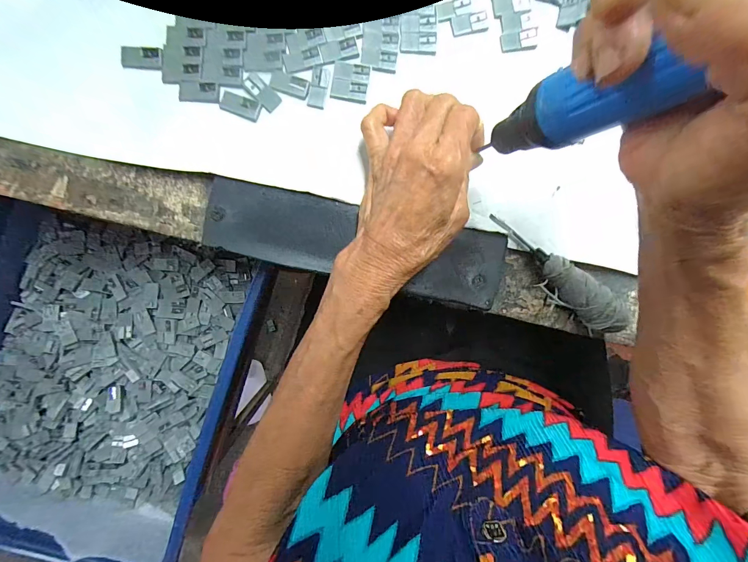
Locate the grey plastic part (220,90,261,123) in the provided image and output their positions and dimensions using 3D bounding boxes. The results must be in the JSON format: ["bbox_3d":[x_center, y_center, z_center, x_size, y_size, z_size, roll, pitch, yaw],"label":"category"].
[{"bbox_3d":[-0.096,-0.126,0.245,0.027,0.004,0.014,19,89,-3],"label":"grey plastic part"}]

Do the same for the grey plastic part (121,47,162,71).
[{"bbox_3d":[-0.164,-0.159,0.243,0.028,0.004,0.016,3,90,-3],"label":"grey plastic part"}]

